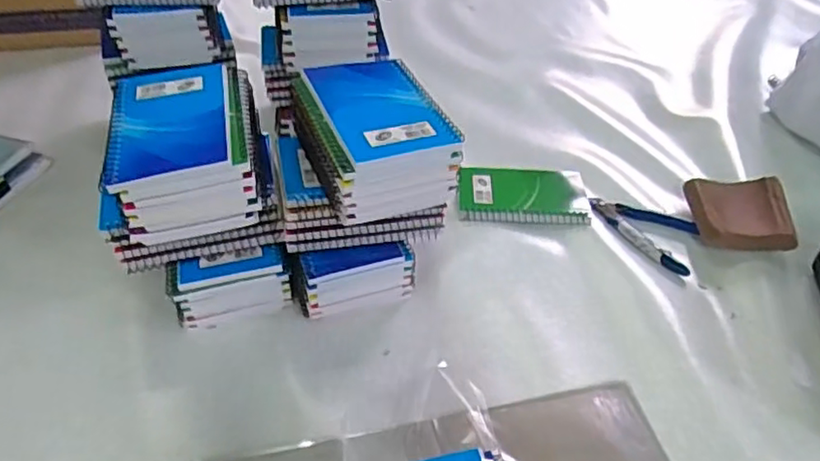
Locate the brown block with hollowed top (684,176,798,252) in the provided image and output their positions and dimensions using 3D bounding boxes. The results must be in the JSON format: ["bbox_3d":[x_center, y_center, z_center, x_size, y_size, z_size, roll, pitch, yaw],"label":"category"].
[{"bbox_3d":[0.315,-0.014,0.595,0.086,0.026,0.086,4,43,4],"label":"brown block with hollowed top"}]

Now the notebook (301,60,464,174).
[{"bbox_3d":[-0.023,-0.094,0.474,0.087,0.012,0.131,-16,46,-16],"label":"notebook"}]

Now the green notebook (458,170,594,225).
[{"bbox_3d":[0.115,-0.038,0.639,0.128,0.008,0.087,2,43,2],"label":"green notebook"}]

